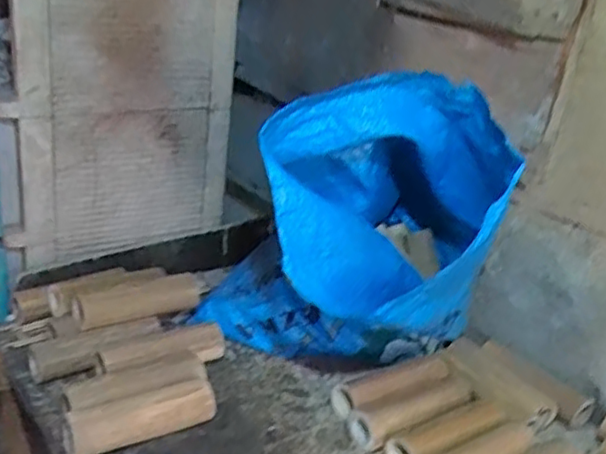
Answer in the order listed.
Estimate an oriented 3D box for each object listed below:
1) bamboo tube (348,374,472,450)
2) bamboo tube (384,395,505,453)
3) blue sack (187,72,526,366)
[{"bbox_3d":[0.153,0.257,0.881,0.189,0.054,0.062,-6,24,-33],"label":"bamboo tube"},{"bbox_3d":[0.197,0.281,0.855,0.187,0.050,0.058,-7,24,-35],"label":"bamboo tube"},{"bbox_3d":[0.082,0.005,0.912,0.367,0.428,0.359,3,20,-13],"label":"blue sack"}]

